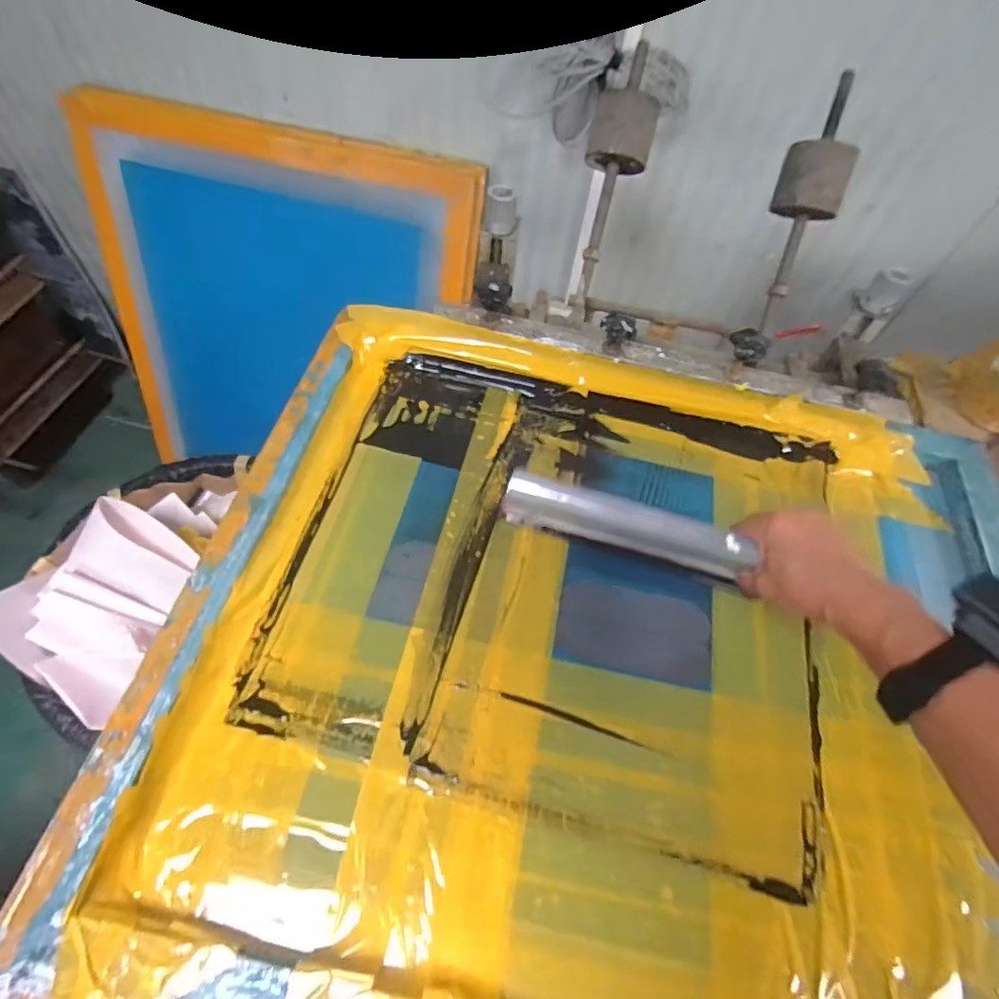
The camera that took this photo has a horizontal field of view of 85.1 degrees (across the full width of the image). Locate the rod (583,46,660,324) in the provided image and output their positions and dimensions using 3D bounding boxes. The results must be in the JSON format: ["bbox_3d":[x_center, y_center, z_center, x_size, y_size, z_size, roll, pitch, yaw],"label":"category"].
[{"bbox_3d":[0.142,-0.400,0.707,0.076,0.314,0.071,12,27,3],"label":"rod"}]

